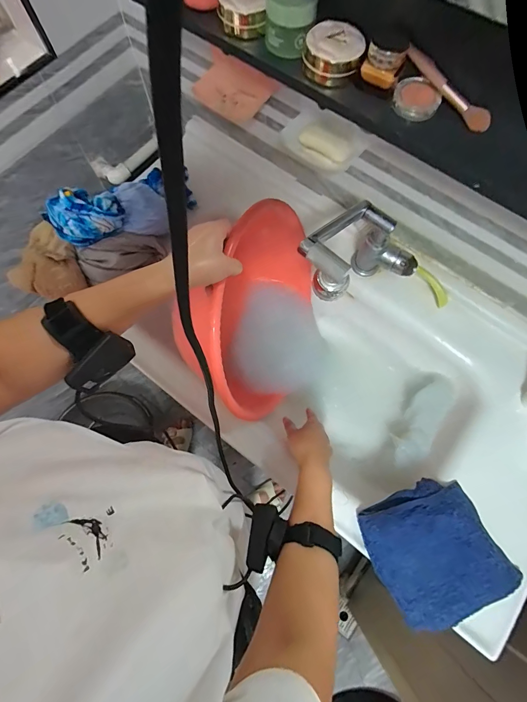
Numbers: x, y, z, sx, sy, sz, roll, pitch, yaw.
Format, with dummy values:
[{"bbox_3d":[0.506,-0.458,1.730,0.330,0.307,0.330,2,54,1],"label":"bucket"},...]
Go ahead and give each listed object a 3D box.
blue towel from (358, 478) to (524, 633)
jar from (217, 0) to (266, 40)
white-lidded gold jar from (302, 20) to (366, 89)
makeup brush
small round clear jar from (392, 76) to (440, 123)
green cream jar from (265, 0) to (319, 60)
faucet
[{"bbox_3d":[0.261,0.305,0.511,0.184,0.031,0.176,-23,74,-8],"label":"blue towel"},{"bbox_3d":[-0.028,-0.458,0.449,0.063,0.037,0.069,-2,73,-1],"label":"jar"},{"bbox_3d":[0.087,-0.371,0.421,0.071,0.037,0.067,0,73,-1],"label":"white-lidded gold jar"},{"bbox_3d":[0.223,-0.313,0.403,0.126,0.021,0.032,45,77,-1],"label":"makeup brush"},{"bbox_3d":[0.189,-0.310,0.413,0.054,0.017,0.049,28,74,8],"label":"small round clear jar"},{"bbox_3d":[0.034,-0.418,0.423,0.061,0.056,0.053,4,73,0],"label":"green cream jar"},{"bbox_3d":[0.152,-0.149,0.530,0.107,0.124,0.302,49,39,13],"label":"faucet"}]

